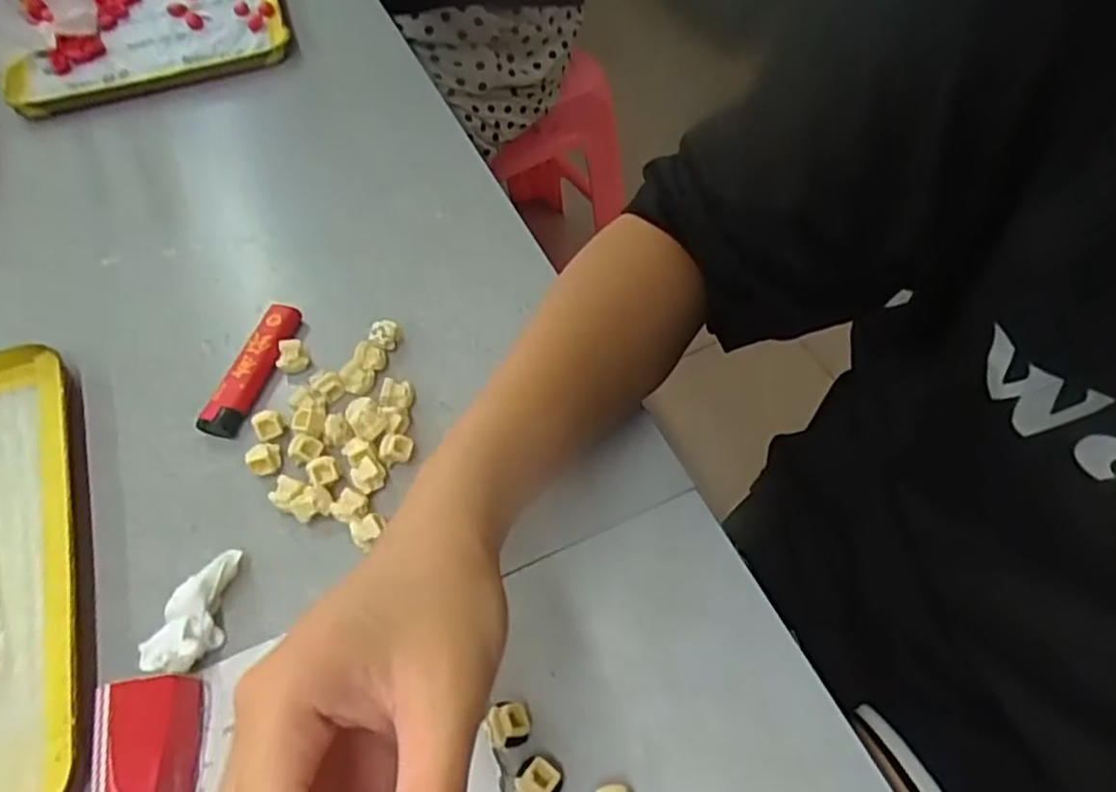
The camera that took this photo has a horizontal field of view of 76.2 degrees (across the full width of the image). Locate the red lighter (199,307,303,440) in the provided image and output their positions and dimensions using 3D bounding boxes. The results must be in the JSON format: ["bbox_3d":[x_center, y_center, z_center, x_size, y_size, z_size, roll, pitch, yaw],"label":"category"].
[{"bbox_3d":[-0.155,-0.013,0.365,0.020,0.019,0.076,13,55,9],"label":"red lighter"}]

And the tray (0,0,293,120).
[{"bbox_3d":[-0.325,-0.317,0.569,0.192,0.021,0.254,-17,57,-8],"label":"tray"}]

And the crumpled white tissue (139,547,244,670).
[{"bbox_3d":[-0.148,0.088,0.293,0.023,0.018,0.053,9,57,9],"label":"crumpled white tissue"}]

